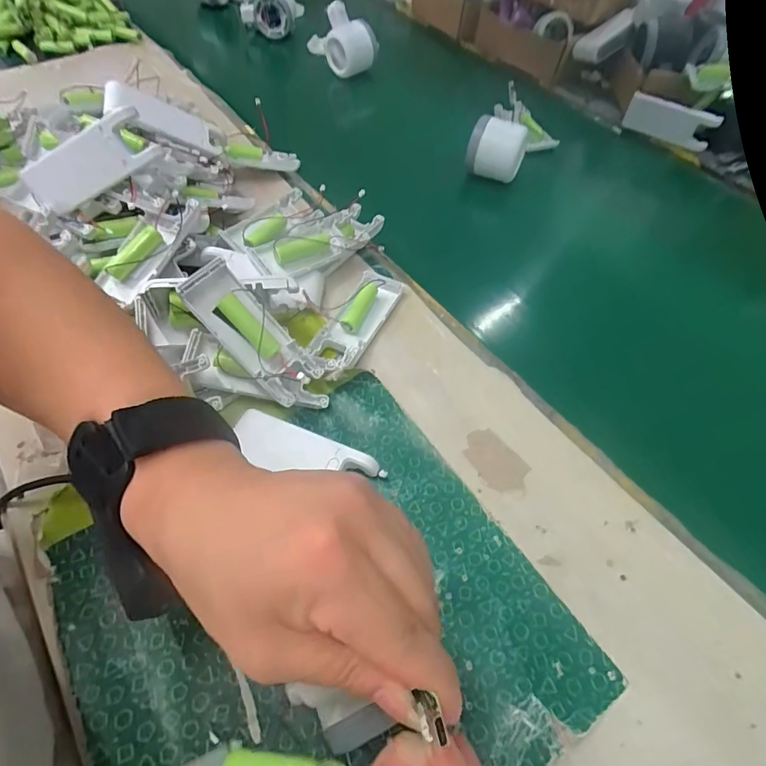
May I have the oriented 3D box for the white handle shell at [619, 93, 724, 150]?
[{"bbox_3d":[0.341,-0.310,0.539,0.098,0.038,0.016,32,61,18],"label":"white handle shell"}]

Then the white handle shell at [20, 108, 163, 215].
[{"bbox_3d":[-0.224,-0.168,0.348,0.102,0.038,0.018,-21,36,13],"label":"white handle shell"}]

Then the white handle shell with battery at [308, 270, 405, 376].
[{"bbox_3d":[-0.024,-0.049,0.365,0.036,0.026,0.118,23,58,12],"label":"white handle shell with battery"}]

